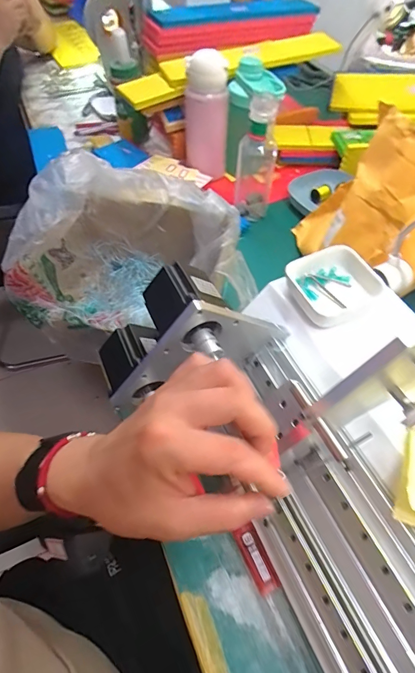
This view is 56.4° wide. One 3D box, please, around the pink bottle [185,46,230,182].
[{"bbox_3d":[-0.002,-0.412,0.728,0.078,0.196,0.064,-2,54,-2],"label":"pink bottle"}]

